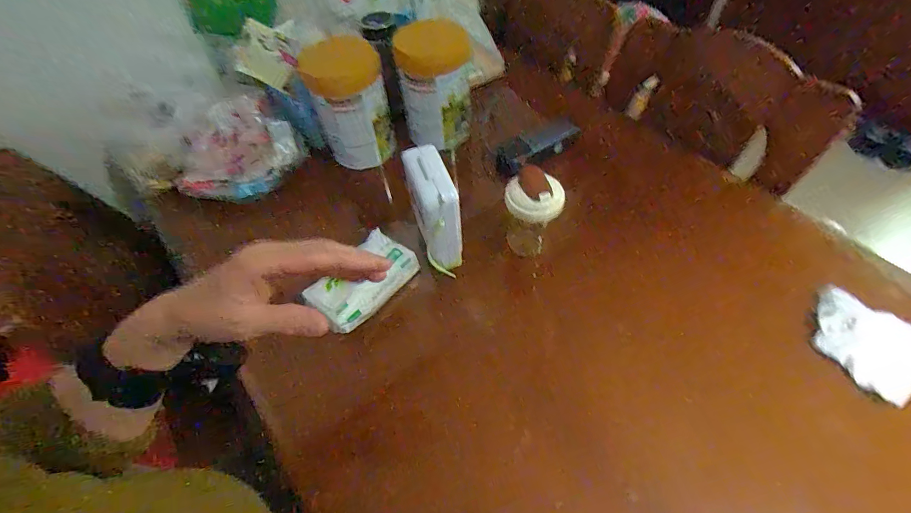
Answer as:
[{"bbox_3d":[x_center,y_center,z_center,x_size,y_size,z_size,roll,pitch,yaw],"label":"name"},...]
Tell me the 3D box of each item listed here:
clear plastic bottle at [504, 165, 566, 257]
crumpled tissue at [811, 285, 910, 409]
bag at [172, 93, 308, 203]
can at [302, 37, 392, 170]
[{"bbox_3d":[0.108,-0.050,0.606,0.082,0.158,0.075,14,58,12],"label":"clear plastic bottle"},{"bbox_3d":[0.527,0.114,0.509,0.133,0.032,0.119,25,60,18],"label":"crumpled tissue"},{"bbox_3d":[-0.393,-0.188,0.724,0.225,0.116,0.133,-19,57,-10],"label":"bag"},{"bbox_3d":[-0.195,-0.277,0.748,0.127,0.184,0.143,-21,57,-11],"label":"can"}]

